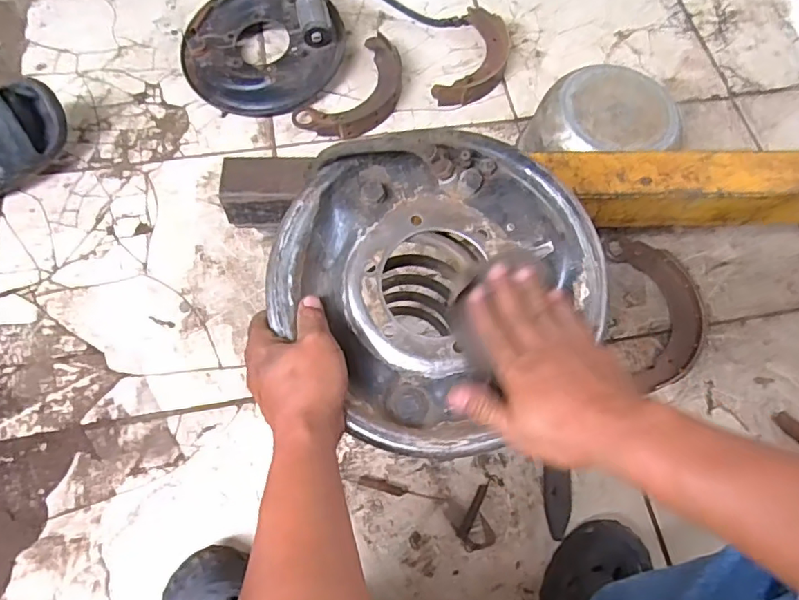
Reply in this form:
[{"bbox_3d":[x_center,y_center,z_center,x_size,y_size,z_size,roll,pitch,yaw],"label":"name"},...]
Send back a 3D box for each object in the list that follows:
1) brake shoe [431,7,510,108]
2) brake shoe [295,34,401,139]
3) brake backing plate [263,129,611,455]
[{"bbox_3d":[0.134,-0.415,0.960,0.103,0.033,0.220,21,69,5],"label":"brake shoe"},{"bbox_3d":[-0.064,-0.339,0.914,0.119,0.032,0.223,35,71,10],"label":"brake shoe"},{"bbox_3d":[0.028,-0.029,0.445,0.244,0.079,0.248,1,69,-3],"label":"brake backing plate"}]

